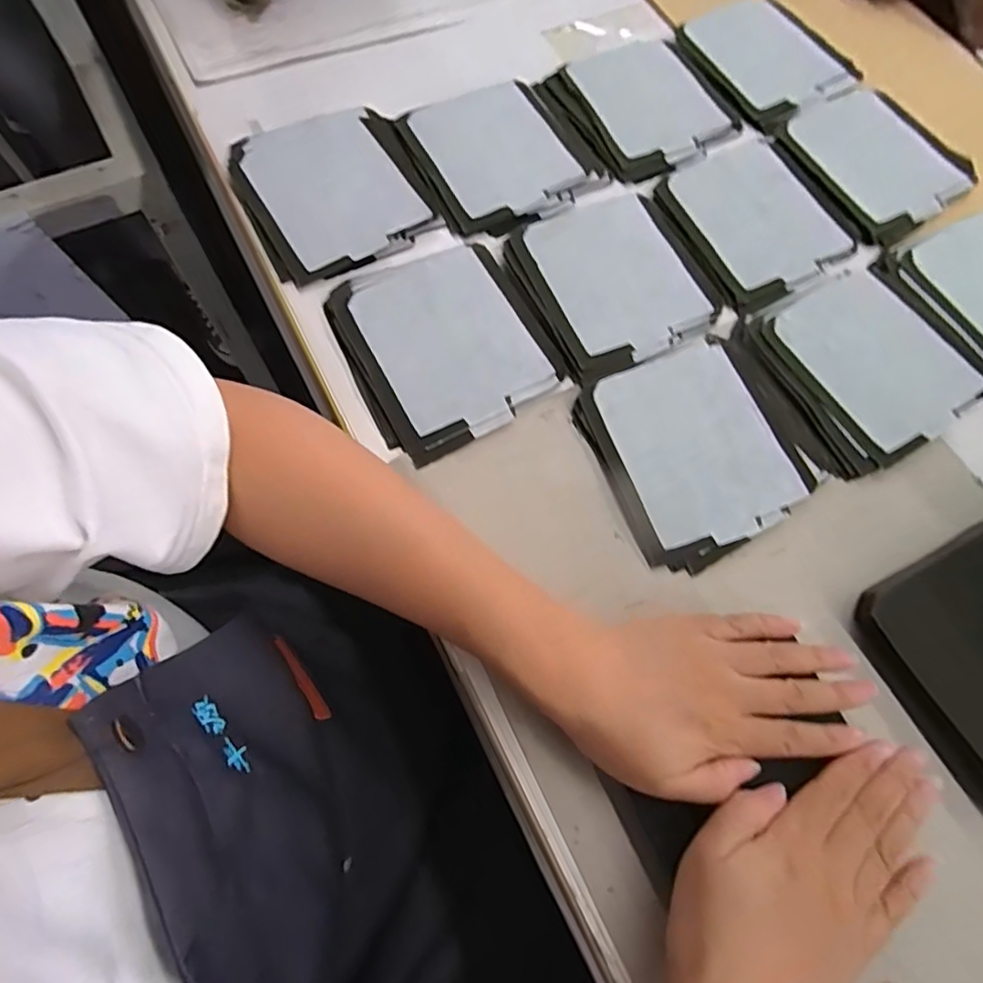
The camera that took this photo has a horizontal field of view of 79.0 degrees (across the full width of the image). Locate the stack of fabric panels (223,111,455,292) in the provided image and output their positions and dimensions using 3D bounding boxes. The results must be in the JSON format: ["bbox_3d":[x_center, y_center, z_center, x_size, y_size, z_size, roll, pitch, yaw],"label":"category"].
[{"bbox_3d":[-0.126,-0.241,0.474,0.137,0.012,0.154,-26,72,-11],"label":"stack of fabric panels"}]

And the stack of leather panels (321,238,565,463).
[{"bbox_3d":[-0.032,-0.110,0.422,0.136,0.019,0.154,-25,72,-10],"label":"stack of leather panels"}]

